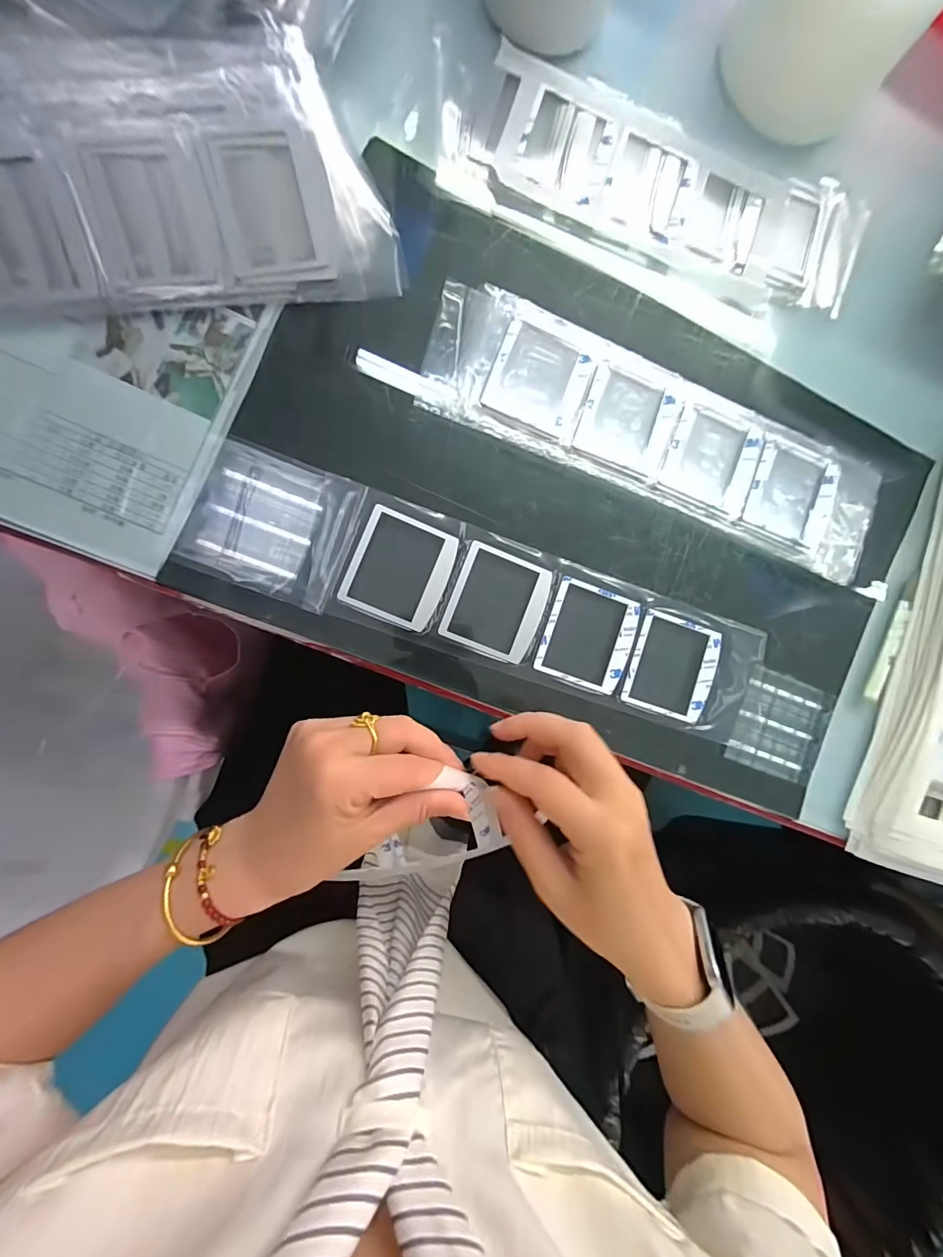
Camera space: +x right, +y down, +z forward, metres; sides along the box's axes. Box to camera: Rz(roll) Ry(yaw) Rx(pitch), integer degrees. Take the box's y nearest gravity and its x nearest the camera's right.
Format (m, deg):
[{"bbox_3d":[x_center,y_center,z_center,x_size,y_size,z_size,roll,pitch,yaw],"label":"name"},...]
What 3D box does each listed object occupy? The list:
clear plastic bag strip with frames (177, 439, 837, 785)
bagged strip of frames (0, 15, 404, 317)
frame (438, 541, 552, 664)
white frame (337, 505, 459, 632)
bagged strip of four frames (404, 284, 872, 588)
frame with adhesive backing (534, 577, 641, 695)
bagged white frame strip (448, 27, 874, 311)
[{"bbox_3d":[0.042,-0.009,0.308,0.439,0.007,0.087,20,88,-6],"label":"clear plastic bag strip with frames"},{"bbox_3d":[-0.229,-0.261,0.260,0.345,0.035,0.142,-8,91,-6],"label":"bagged strip of frames"},{"bbox_3d":[0.018,-0.016,0.304,0.062,0.004,0.066,22,88,-6],"label":"frame"},{"bbox_3d":[-0.045,-0.039,0.296,0.062,0.004,0.067,23,87,-6],"label":"white frame"},{"bbox_3d":[0.132,-0.134,0.319,0.330,0.007,0.086,20,88,-6],"label":"bagged strip of four frames"},{"bbox_3d":[0.080,0.005,0.311,0.062,0.004,0.066,19,88,-6],"label":"frame with adhesive backing"},{"bbox_3d":[0.129,-0.309,0.316,0.309,0.008,0.100,11,89,-6],"label":"bagged white frame strip"}]

